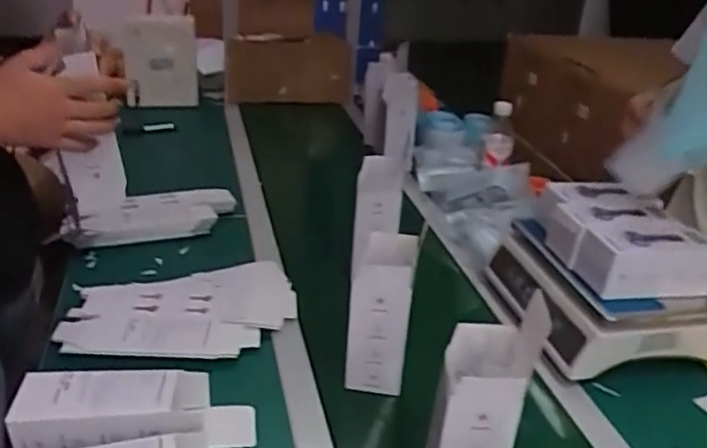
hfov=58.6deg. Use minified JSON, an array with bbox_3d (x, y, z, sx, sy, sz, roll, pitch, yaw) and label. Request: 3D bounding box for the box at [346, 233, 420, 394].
[{"bbox_3d":[0.034,0.112,0.801,0.072,0.186,0.091,7,28,5],"label":"box"}]

